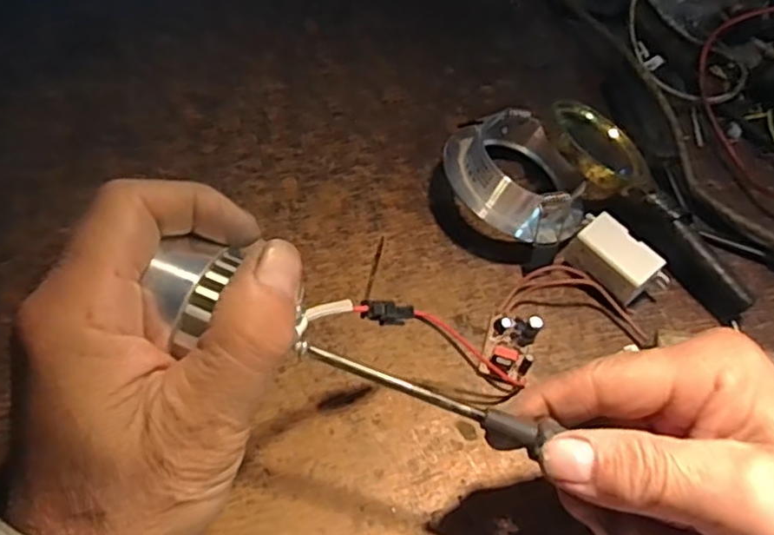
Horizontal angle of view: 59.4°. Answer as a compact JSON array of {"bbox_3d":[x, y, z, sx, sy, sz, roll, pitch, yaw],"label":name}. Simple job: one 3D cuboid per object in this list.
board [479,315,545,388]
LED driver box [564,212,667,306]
[{"bbox_3d":[0.060,0.038,0.329,0.022,0.017,0.032,18,60,9],"label":"board"},{"bbox_3d":[0.116,-0.004,0.346,0.023,0.020,0.041,-38,67,-22],"label":"LED driver box"}]

